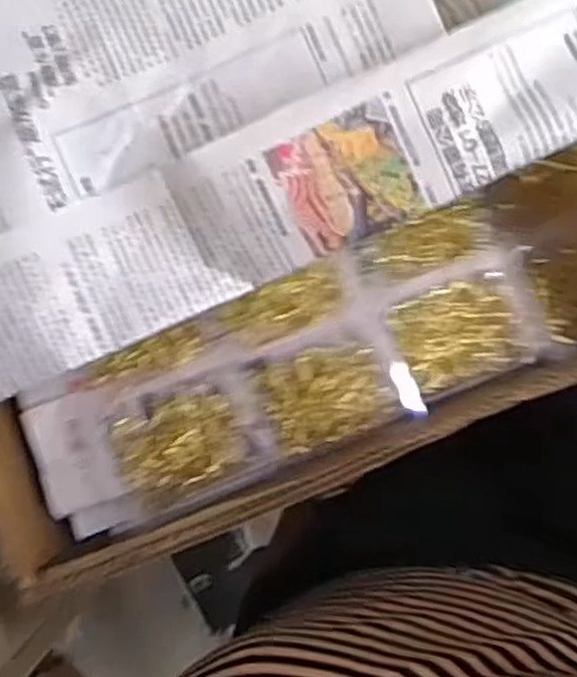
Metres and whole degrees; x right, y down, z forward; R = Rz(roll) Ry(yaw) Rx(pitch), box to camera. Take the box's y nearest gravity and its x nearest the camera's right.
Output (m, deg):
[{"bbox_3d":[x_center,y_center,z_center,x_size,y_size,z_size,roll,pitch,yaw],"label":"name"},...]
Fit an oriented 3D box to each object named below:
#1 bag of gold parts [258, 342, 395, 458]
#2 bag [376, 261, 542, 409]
[{"bbox_3d":[0.022,0.030,0.441,0.068,0.020,0.049,-21,93,6],"label":"bag of gold parts"},{"bbox_3d":[0.095,-0.003,0.435,0.082,0.020,0.060,-22,92,6],"label":"bag"}]

